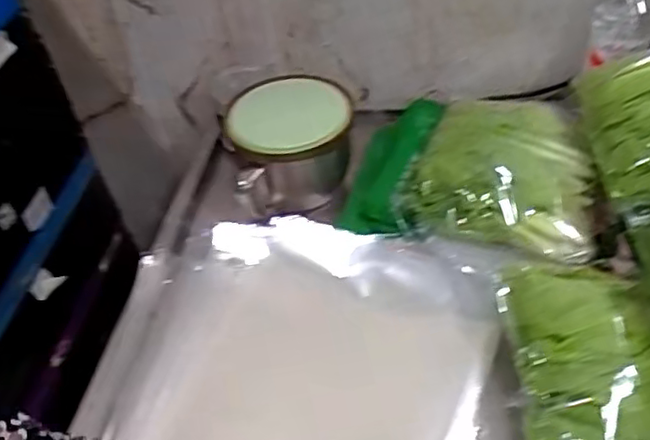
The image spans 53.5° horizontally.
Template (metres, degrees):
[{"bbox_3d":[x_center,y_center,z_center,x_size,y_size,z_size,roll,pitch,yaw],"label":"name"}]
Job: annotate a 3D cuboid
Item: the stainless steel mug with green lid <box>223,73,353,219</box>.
[{"bbox_3d":[-0.039,-0.090,0.757,0.142,0.101,0.171,-9,45,-1],"label":"stainless steel mug with green lid"}]

